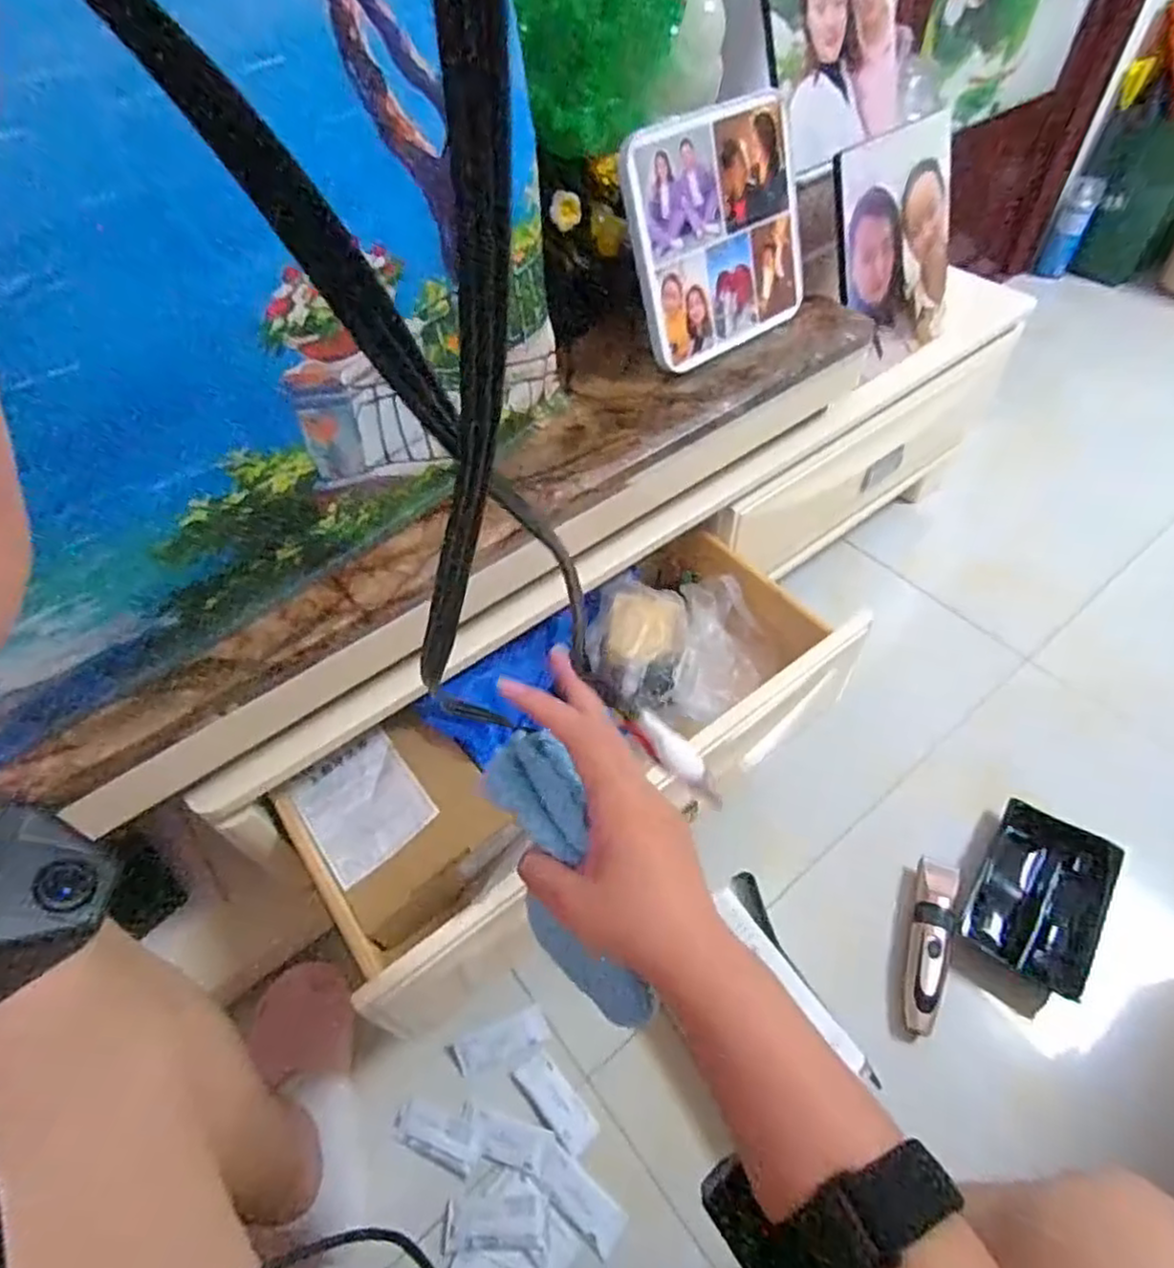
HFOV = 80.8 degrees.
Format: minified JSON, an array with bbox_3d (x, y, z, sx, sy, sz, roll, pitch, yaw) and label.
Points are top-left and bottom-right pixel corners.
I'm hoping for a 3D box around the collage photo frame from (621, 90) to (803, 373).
[{"bbox_3d":[0.126,-0.374,0.649,0.200,0.194,0.020,-32,36,-21],"label":"collage photo frame"}]

